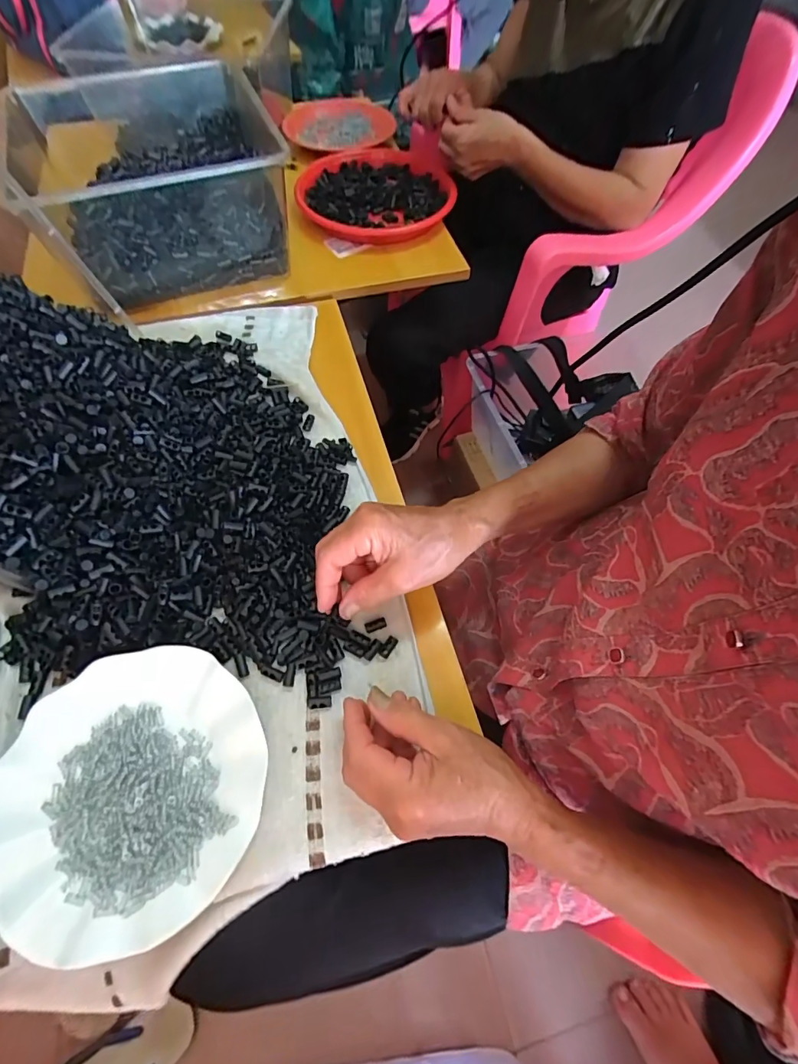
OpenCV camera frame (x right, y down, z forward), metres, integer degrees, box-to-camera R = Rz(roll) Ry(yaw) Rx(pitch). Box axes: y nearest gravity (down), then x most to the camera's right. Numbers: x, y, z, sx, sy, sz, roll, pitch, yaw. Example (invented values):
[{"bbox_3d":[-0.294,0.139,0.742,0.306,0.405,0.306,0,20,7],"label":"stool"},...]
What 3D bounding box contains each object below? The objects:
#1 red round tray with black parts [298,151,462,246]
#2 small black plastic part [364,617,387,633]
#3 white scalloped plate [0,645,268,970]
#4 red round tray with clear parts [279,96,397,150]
[{"bbox_3d":[-0.039,-0.546,0.729,0.237,0.032,0.268,-15,63,-10],"label":"red round tray with black parts"},{"bbox_3d":[-0.021,0.081,0.396,0.019,0.004,0.009,-18,64,-12],"label":"small black plastic part"},{"bbox_3d":[-0.191,0.180,0.327,0.179,0.018,0.181,1,61,-2],"label":"white scalloped plate"},{"bbox_3d":[-0.118,-0.789,0.877,0.196,0.037,0.228,17,62,7],"label":"red round tray with clear parts"}]

